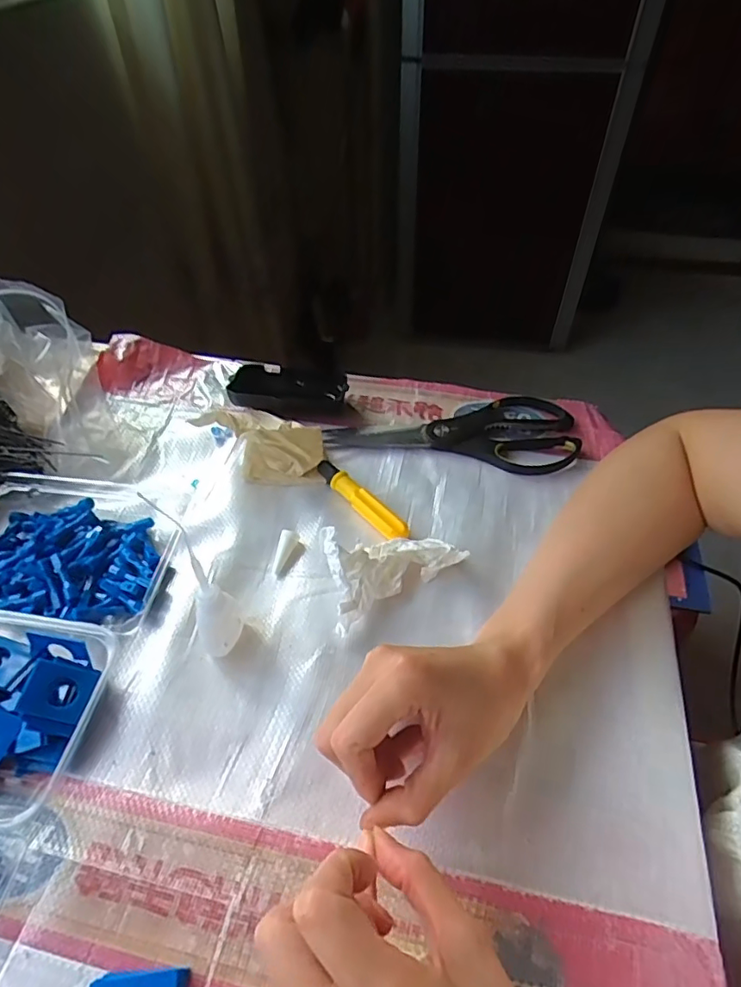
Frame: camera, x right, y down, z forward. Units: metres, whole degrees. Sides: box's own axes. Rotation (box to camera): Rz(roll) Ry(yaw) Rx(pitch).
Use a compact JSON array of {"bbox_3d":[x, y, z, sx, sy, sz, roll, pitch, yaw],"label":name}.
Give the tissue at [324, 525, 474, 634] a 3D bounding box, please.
[{"bbox_3d":[0.011,0.047,0.391,0.101,0.045,0.057,-26,54,-19],"label":"tissue"}]

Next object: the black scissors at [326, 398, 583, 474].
[{"bbox_3d":[0.075,-0.063,0.498,0.216,0.011,0.090,9,51,9],"label":"black scissors"}]

